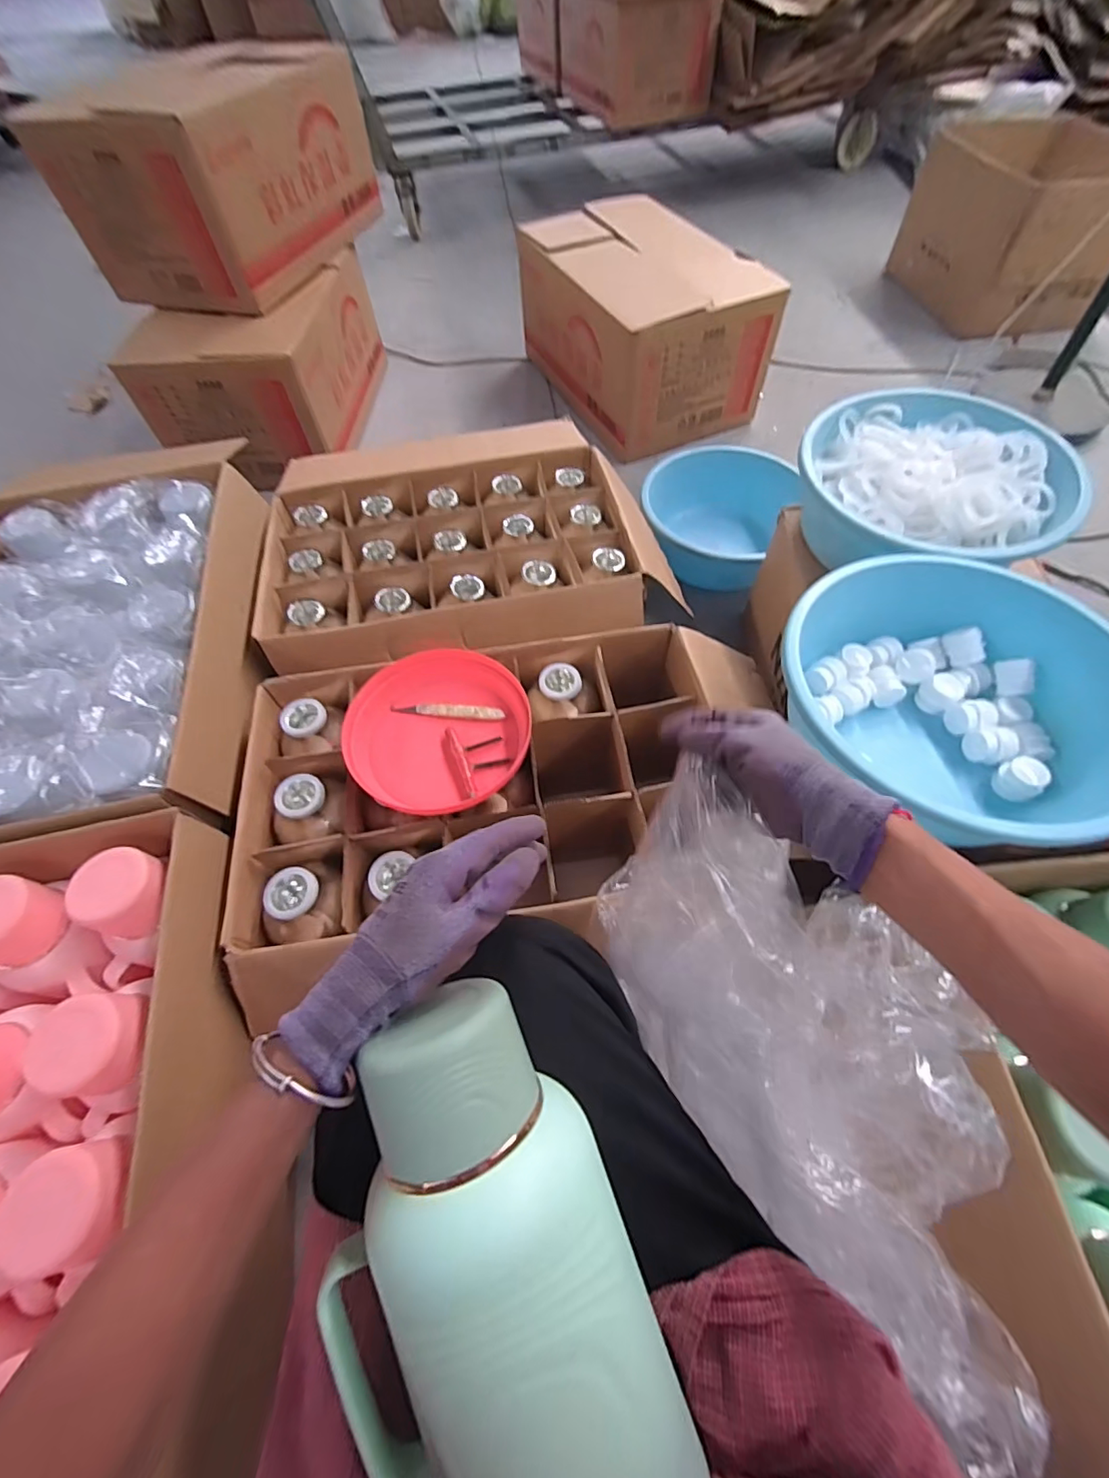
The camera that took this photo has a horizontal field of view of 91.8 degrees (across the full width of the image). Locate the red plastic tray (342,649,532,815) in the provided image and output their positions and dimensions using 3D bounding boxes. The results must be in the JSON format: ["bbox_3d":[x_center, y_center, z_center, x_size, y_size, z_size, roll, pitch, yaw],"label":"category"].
[{"bbox_3d":[-0.148,-0.011,0.705,0.233,0.055,0.219,-2,59,1],"label":"red plastic tray"}]

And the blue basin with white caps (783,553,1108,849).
[{"bbox_3d":[0.448,-0.046,0.631,0.365,0.151,0.335,-1,59,2],"label":"blue basin with white caps"}]

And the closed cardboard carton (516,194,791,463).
[{"bbox_3d":[0.216,-1.117,1.460,0.409,0.336,0.643,-25,62,-12],"label":"closed cardboard carton"}]

